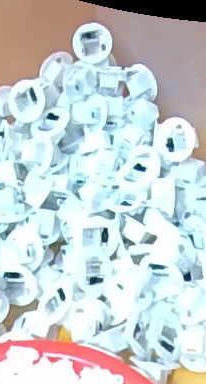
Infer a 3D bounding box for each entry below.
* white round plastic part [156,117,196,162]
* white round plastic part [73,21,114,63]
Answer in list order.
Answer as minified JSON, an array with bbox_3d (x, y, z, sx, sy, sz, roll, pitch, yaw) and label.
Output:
[{"bbox_3d":[0.057,-0.042,0.436,0.034,0.033,0.010,57,30,12],"label":"white round plastic part"},{"bbox_3d":[-0.009,-0.126,0.474,0.033,0.033,0.006,-5,12,6],"label":"white round plastic part"}]

